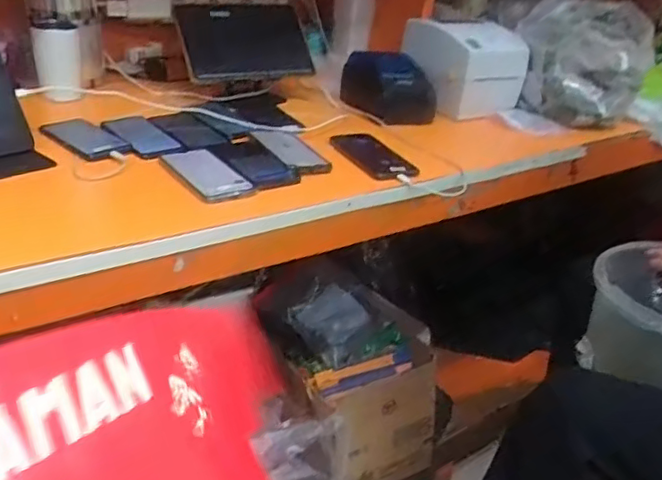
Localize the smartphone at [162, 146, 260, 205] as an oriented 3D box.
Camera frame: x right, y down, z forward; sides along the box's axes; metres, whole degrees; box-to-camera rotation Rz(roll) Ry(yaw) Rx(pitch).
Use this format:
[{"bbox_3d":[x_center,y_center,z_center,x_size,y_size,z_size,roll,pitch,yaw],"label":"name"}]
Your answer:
[{"bbox_3d":[-0.175,-0.093,0.879,0.077,0.009,0.167,-15,35,-32],"label":"smartphone"}]

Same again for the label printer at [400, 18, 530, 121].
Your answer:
[{"bbox_3d":[0.290,-0.387,1.338,0.185,0.180,0.232,-8,32,-24],"label":"label printer"}]

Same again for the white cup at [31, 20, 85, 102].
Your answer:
[{"bbox_3d":[-0.490,-0.321,1.119,0.074,0.123,0.080,-8,32,-24],"label":"white cup"}]

